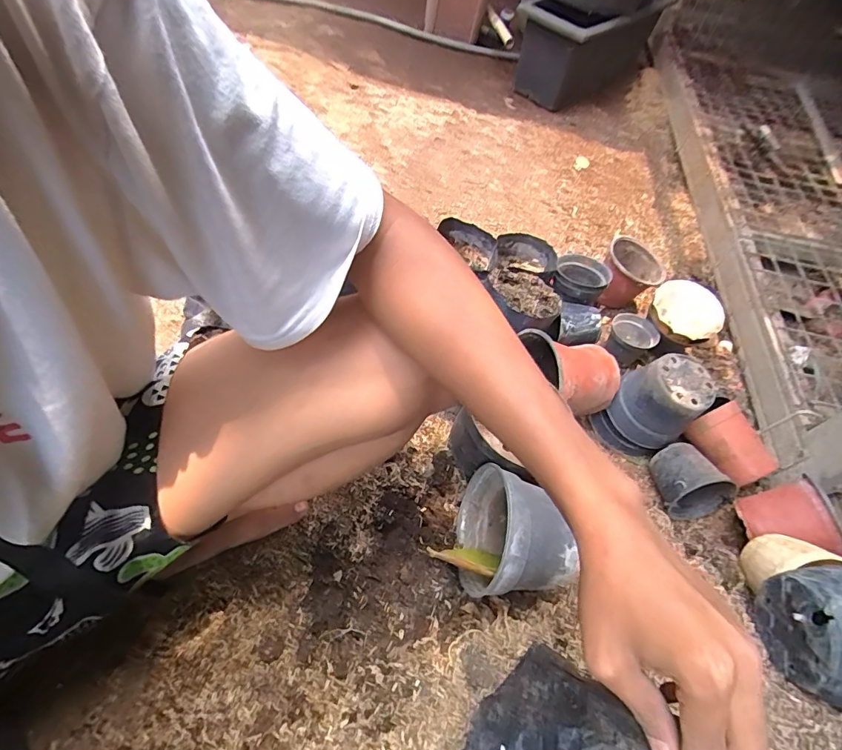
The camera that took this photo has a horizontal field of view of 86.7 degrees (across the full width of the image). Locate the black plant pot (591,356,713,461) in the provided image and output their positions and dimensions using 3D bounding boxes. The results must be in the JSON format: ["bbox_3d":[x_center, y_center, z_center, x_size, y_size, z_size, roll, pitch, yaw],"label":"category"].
[{"bbox_3d":[0.334,0.046,0.647,0.110,0.135,0.102,5,55,-8],"label":"black plant pot"}]

